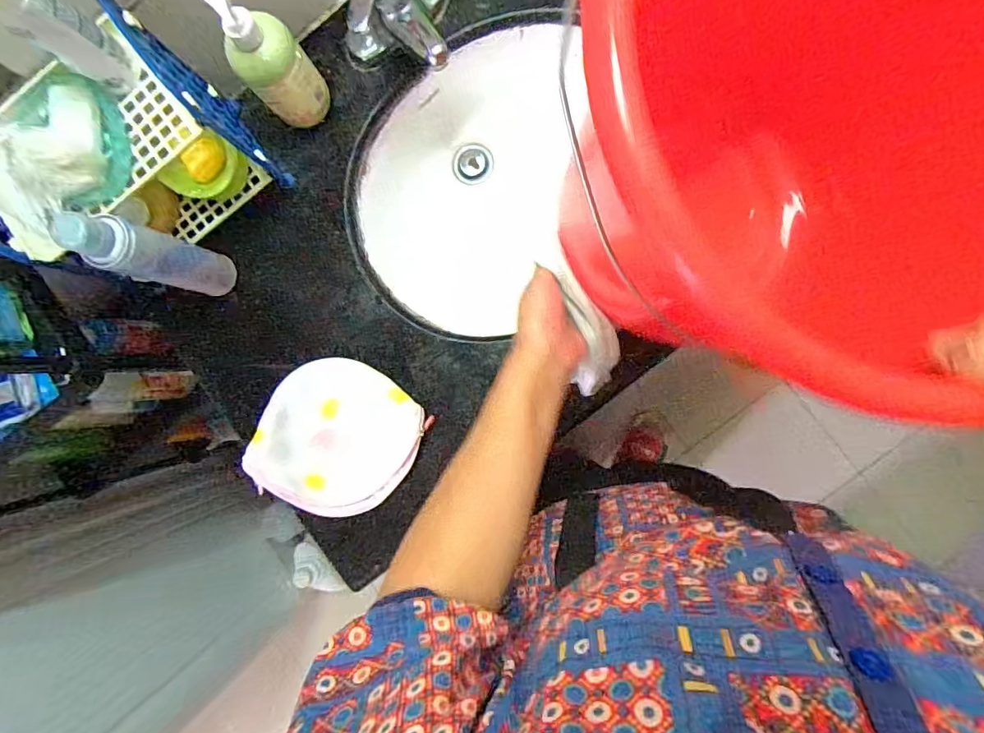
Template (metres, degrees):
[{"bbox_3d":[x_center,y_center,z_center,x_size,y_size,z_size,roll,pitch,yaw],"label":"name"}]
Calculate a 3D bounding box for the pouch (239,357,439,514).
[{"bbox_3d":[-0.182,0.083,0.575,0.176,0.062,0.175,35,91,5],"label":"pouch"}]

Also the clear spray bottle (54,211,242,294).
[{"bbox_3d":[-0.340,-0.111,0.517,0.042,0.203,0.055,21,90,5],"label":"clear spray bottle"}]

